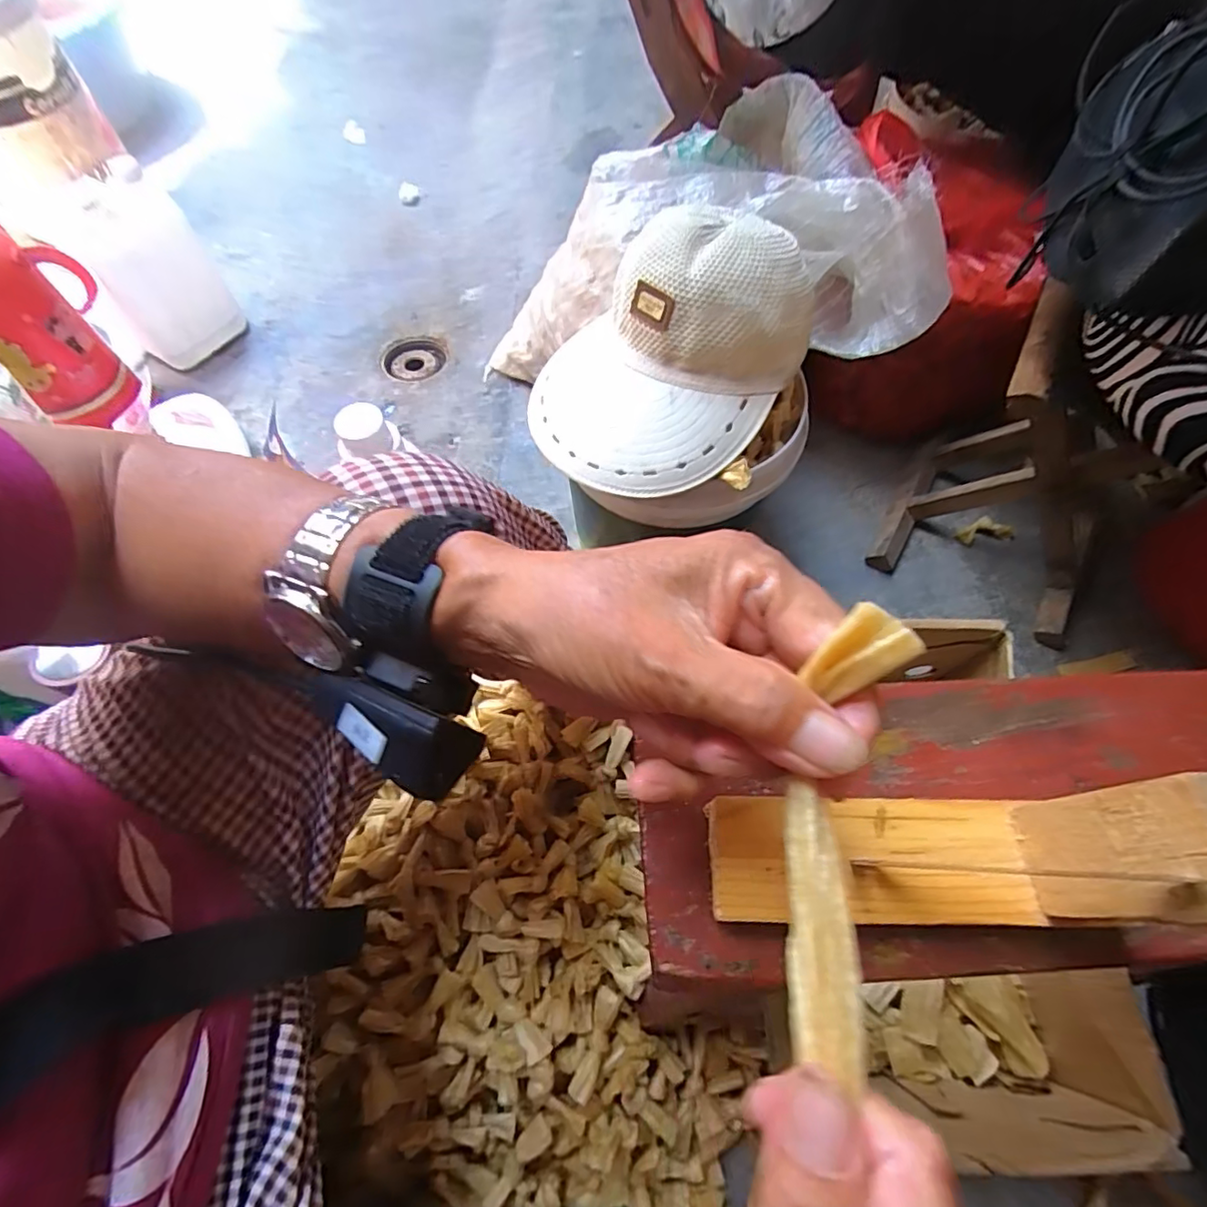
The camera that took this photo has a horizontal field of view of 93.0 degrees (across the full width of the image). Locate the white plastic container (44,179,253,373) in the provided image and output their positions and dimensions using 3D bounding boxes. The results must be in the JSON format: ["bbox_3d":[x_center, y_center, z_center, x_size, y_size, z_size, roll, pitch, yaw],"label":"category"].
[{"bbox_3d":[-0.725,-0.526,0.939,0.175,0.224,0.146,-35,69,-14],"label":"white plastic container"}]

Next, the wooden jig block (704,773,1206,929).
[{"bbox_3d":[0.112,0.086,0.191,0.145,0.082,0.047,0,65,2],"label":"wooden jig block"}]

